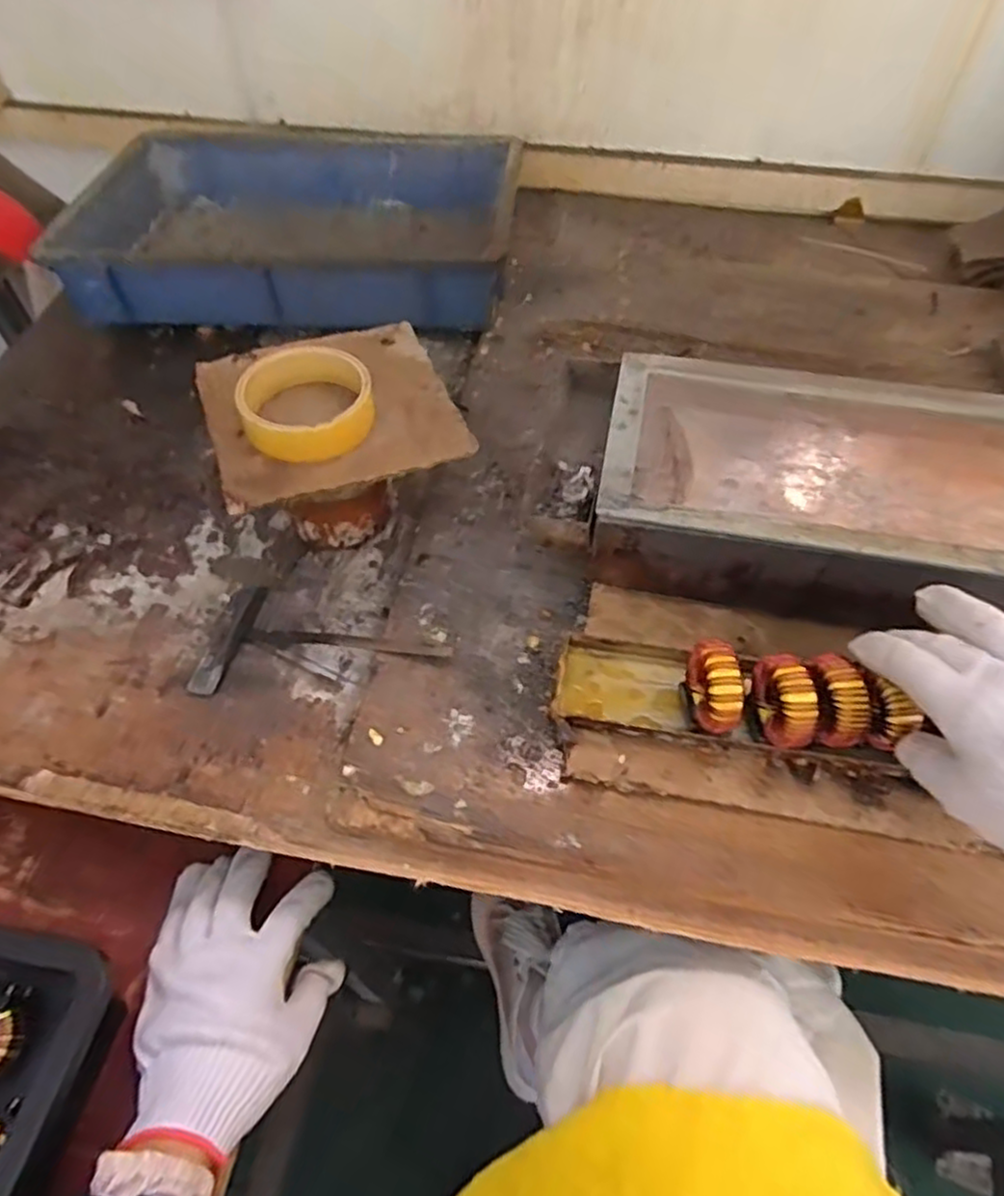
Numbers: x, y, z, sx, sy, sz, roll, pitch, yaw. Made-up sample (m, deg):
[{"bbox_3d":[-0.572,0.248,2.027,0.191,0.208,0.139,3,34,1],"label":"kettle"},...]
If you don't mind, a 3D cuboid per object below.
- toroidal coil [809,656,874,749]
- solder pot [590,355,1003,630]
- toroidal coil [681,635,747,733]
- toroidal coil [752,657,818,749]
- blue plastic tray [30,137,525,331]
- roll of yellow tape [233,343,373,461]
[{"bbox_3d":[0.191,0.065,0.415,0.022,0.053,0.045,-7,55,-5],"label":"toroidal coil"},{"bbox_3d":[0.236,-0.069,0.492,0.333,0.083,0.178,9,55,6],"label":"solder pot"},{"bbox_3d":[0.125,0.056,0.424,0.022,0.054,0.049,-7,55,-5],"label":"toroidal coil"},{"bbox_3d":[0.164,0.061,0.418,0.021,0.053,0.053,-7,55,-5],"label":"toroidal coil"},{"bbox_3d":[-0.201,-0.382,0.749,0.422,0.105,0.286,3,55,2],"label":"blue plastic tray"},{"bbox_3d":[-0.128,-0.131,0.472,0.082,0.025,0.090,0,55,0],"label":"roll of yellow tape"}]

